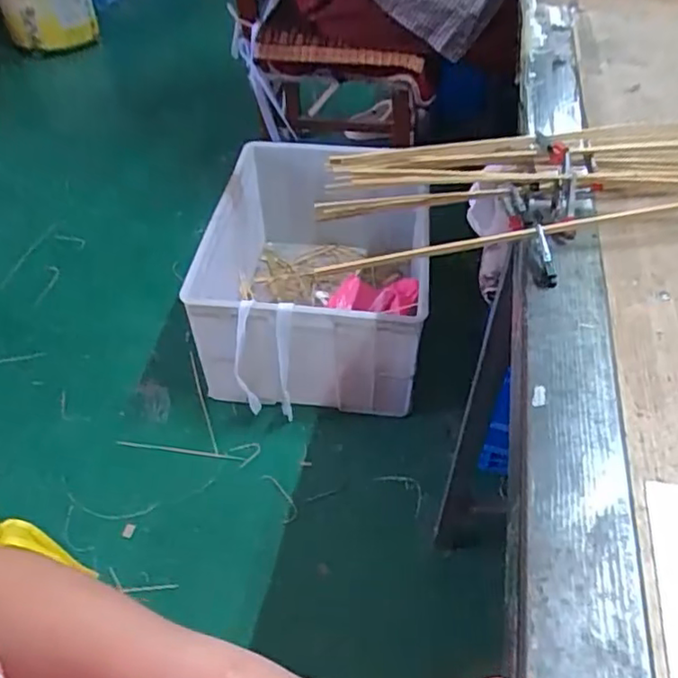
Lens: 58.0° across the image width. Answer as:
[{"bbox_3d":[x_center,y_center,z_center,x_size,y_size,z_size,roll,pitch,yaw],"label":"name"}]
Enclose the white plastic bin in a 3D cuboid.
[{"bbox_3d":[-0.050,-0.137,1.249,0.436,0.306,0.529,5,46,5],"label":"white plastic bin"}]

